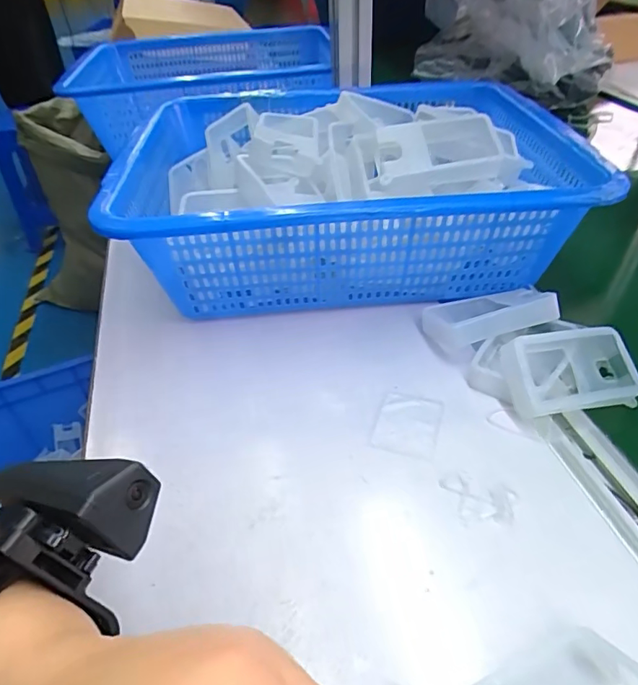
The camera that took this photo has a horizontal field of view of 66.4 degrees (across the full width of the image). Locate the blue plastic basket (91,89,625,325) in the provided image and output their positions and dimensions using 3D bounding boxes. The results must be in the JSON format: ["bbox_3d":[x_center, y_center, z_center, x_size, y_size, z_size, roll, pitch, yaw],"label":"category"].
[{"bbox_3d":[0.011,-0.146,0.462,0.355,0.123,0.306,-7,42,-3],"label":"blue plastic basket"}]

